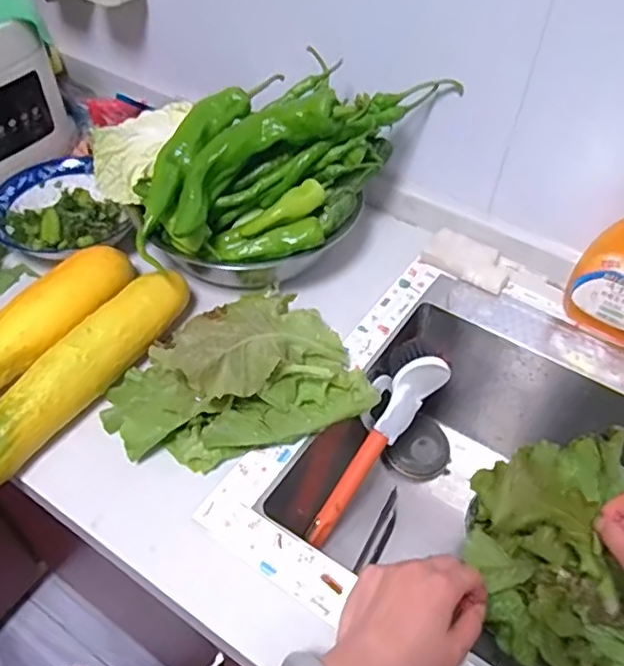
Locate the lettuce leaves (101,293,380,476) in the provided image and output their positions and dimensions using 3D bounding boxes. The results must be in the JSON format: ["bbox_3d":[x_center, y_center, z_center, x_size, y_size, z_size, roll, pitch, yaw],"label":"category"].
[{"bbox_3d":[-0.066,0.038,0.568,0.231,0.083,0.133,-19,53,-18],"label":"lettuce leaves"}]

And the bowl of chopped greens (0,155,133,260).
[{"bbox_3d":[-0.298,-0.137,0.724,0.153,0.050,0.151,-19,52,-18],"label":"bowl of chopped greens"}]

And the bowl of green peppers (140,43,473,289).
[{"bbox_3d":[-0.037,-0.170,0.667,0.308,0.168,0.177,-33,58,-27],"label":"bowl of green peppers"}]

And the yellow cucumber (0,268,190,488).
[{"bbox_3d":[-0.216,0.036,0.576,0.058,0.061,0.259,27,53,19],"label":"yellow cucumber"}]

